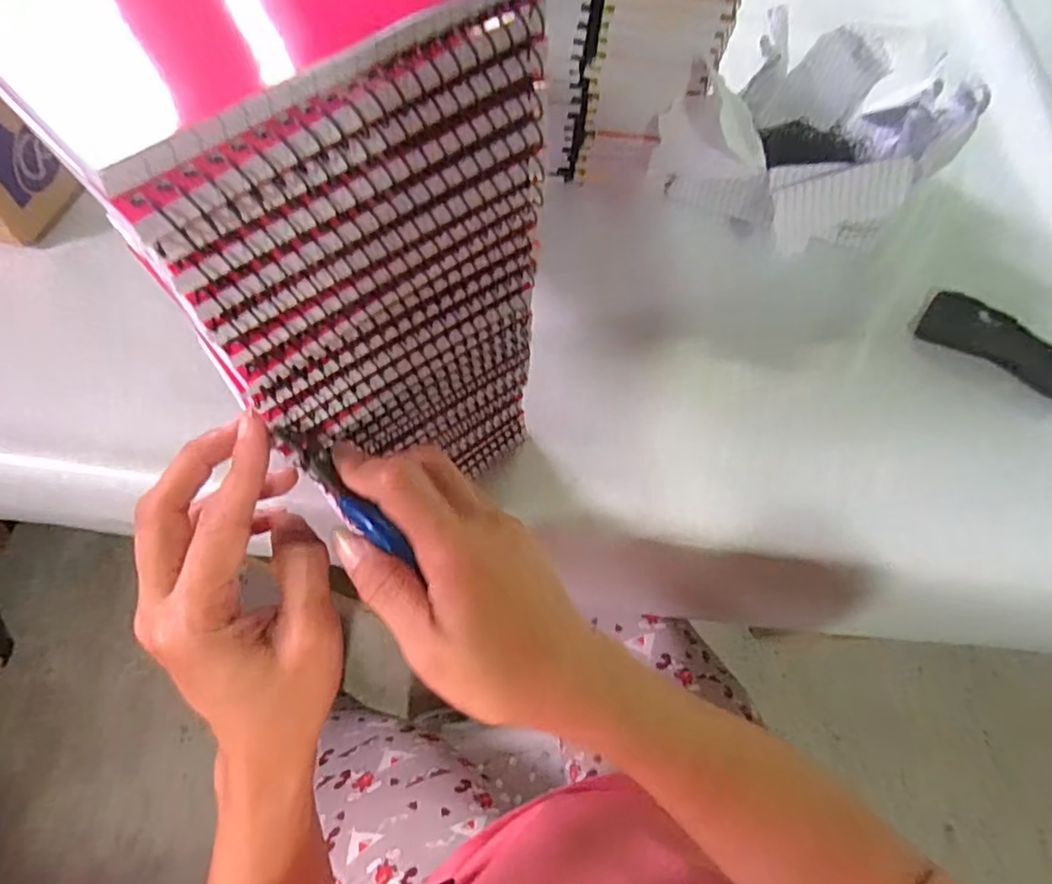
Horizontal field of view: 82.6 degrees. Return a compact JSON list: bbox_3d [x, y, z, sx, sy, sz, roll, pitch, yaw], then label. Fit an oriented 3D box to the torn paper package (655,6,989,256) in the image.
[{"bbox_3d":[0.234,-0.243,0.497,0.228,0.102,0.181,-37,72,-18],"label":"torn paper package"}]

